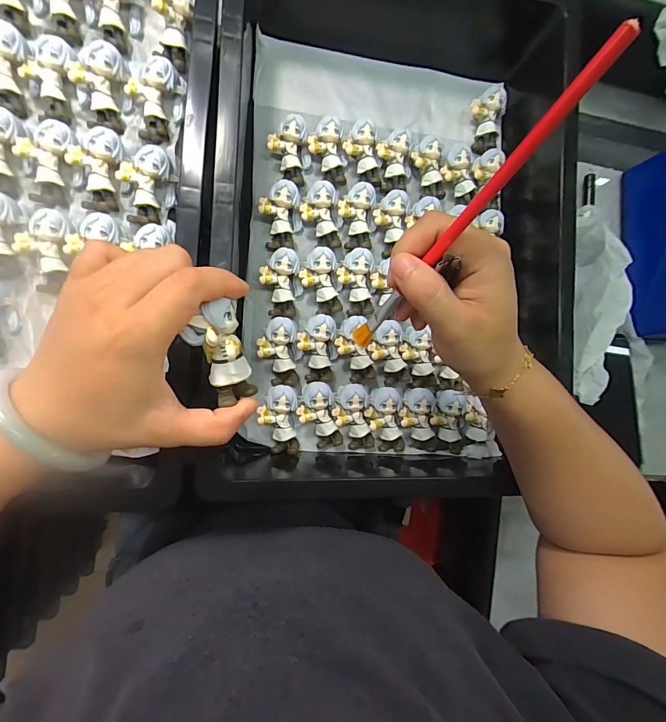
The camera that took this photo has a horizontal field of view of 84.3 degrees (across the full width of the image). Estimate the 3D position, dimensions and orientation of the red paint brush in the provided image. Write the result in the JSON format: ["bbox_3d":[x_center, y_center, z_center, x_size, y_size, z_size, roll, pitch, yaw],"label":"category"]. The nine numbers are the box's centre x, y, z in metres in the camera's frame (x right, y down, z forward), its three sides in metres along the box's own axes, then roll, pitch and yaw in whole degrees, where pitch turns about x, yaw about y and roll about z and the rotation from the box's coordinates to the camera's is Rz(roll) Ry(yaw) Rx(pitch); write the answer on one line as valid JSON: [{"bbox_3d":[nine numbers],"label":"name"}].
[{"bbox_3d":[0.056,-0.060,0.173,0.008,0.166,0.007,33,43,-8],"label":"red paint brush"}]

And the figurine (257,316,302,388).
[{"bbox_3d":[-0.048,-0.007,0.345,0.038,0.023,0.063,-19,91,-10],"label":"figurine"}]

